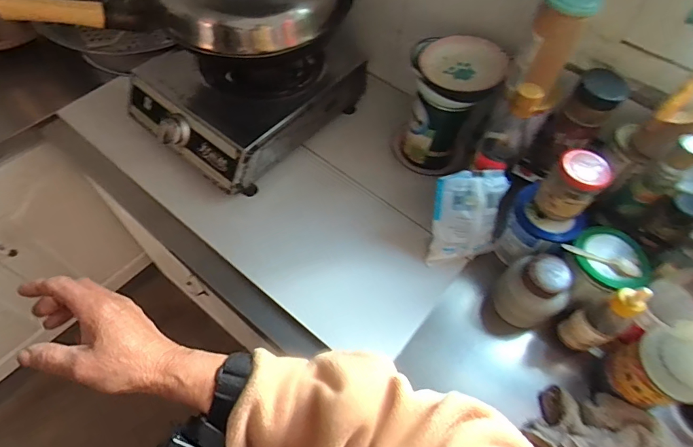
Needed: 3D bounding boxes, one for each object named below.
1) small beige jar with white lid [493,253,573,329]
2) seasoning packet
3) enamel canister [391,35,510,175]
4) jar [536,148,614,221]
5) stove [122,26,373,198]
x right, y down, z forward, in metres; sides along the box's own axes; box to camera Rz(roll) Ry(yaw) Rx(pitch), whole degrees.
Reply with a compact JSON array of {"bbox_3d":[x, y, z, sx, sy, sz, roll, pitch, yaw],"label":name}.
[{"bbox_3d":[0.282,0.102,0.621,0.076,0.102,0.090,-29,65,-20],"label":"small beige jar with white lid"},{"bbox_3d":[0.190,-0.008,0.649,0.117,0.156,0.040,-5,27,0],"label":"seasoning packet"},{"bbox_3d":[0.170,-0.193,0.739,0.137,0.237,0.126,2,59,-3],"label":"enamel canister"},{"bbox_3d":[0.326,-0.056,0.597,0.066,0.092,0.072,2,59,-3],"label":"jar"},{"bbox_3d":[-0.187,-0.252,0.783,0.289,0.117,0.357,36,63,16],"label":"stove"}]

